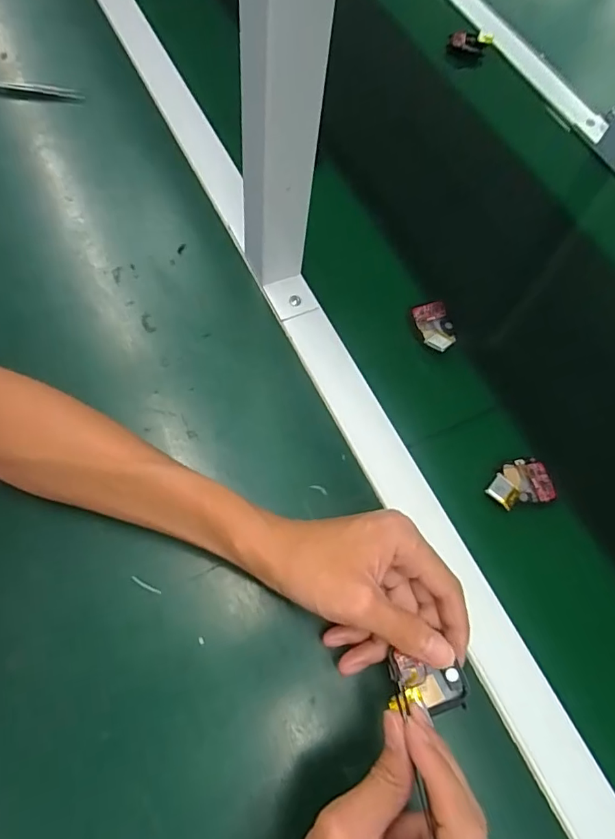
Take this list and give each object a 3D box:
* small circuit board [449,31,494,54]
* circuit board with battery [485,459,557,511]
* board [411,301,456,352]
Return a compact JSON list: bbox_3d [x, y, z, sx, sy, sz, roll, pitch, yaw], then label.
[{"bbox_3d":[0.206,-0.479,0.636,0.053,0.018,0.014,7,57,0],"label":"small circuit board"},{"bbox_3d":[0.165,0.051,0.394,0.054,0.013,0.035,-12,58,-11],"label":"circuit board with battery"},{"bbox_3d":[0.115,-0.080,0.446,0.033,0.014,0.051,-10,58,-10],"label":"board"}]

